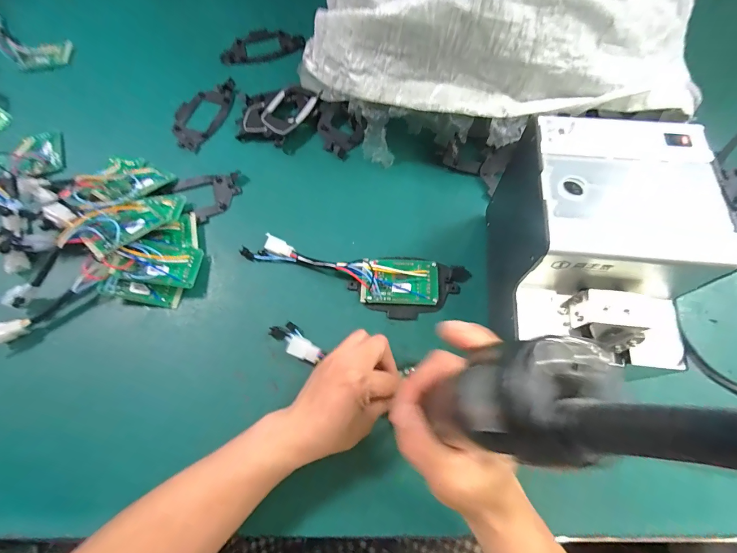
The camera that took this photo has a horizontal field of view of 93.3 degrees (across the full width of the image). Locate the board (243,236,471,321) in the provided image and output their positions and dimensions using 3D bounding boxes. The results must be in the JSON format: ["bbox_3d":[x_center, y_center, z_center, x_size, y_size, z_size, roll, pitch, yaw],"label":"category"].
[{"bbox_3d":[-0.020,0.003,0.375,0.244,0.029,0.065,7,68,6],"label":"board"}]

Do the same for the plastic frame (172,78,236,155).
[{"bbox_3d":[-0.231,-0.226,0.485,0.069,0.020,0.121,15,66,6],"label":"plastic frame"}]

